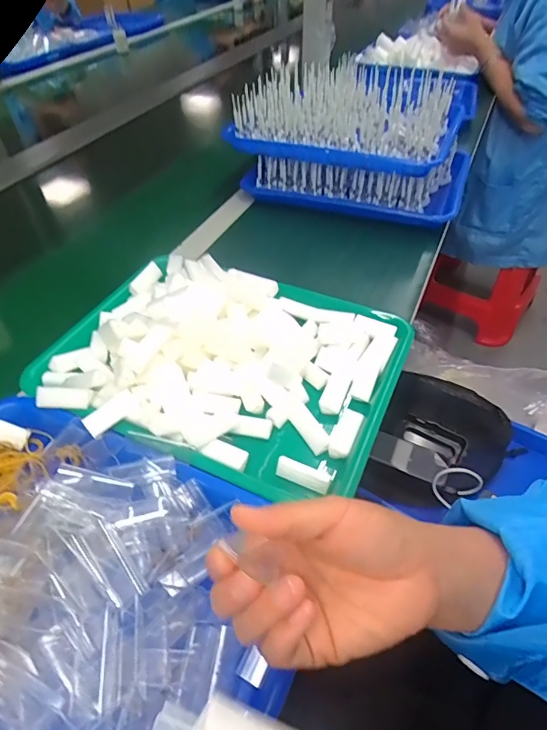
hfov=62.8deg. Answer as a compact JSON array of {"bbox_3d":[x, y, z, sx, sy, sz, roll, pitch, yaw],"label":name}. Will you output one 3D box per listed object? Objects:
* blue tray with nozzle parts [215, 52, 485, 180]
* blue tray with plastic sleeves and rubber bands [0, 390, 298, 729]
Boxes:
[{"bbox_3d":[0.134,-0.408,0.708,0.308,0.076,0.289,23,52,22],"label":"blue tray with nozzle parts"},{"bbox_3d":[-0.155,0.153,0.298,0.333,0.045,0.248,19,50,18],"label":"blue tray with plastic sleeves and rubber bands"}]

